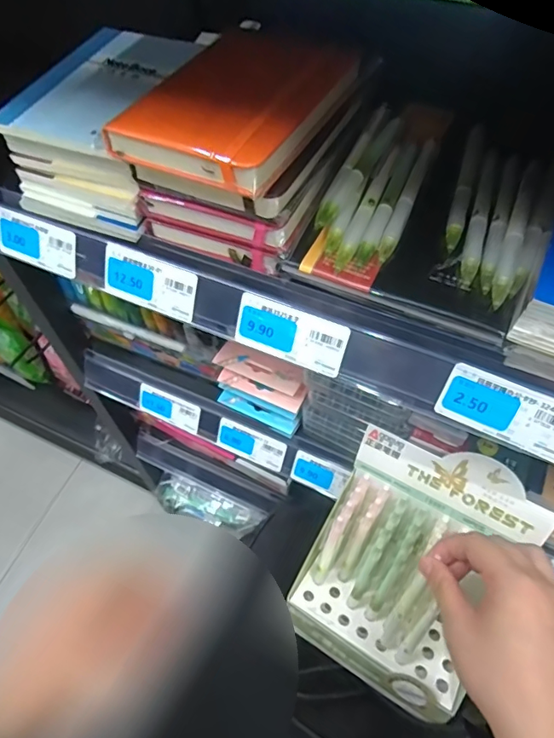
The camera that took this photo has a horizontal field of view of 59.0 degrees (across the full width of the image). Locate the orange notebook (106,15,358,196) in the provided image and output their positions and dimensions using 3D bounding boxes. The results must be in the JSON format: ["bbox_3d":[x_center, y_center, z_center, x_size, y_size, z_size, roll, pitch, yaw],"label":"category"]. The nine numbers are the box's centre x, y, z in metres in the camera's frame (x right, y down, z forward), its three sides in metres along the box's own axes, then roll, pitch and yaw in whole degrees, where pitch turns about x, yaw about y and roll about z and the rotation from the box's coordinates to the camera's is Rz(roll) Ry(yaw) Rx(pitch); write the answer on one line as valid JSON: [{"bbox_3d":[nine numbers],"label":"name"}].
[{"bbox_3d":[-0.014,-0.183,0.314,0.106,0.022,0.172,24,61,16],"label":"orange notebook"}]

